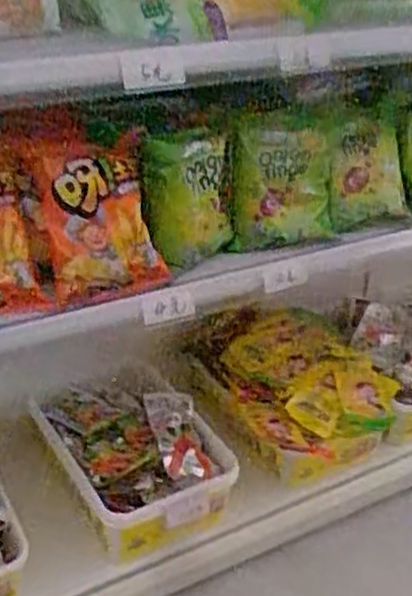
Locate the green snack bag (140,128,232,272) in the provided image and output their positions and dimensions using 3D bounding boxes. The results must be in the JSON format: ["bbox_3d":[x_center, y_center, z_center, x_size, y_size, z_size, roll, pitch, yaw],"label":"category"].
[{"bbox_3d":[-0.020,-0.128,0.966,0.121,0.170,0.050,-17,26,-26],"label":"green snack bag"}]

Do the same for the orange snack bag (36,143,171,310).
[{"bbox_3d":[-0.130,-0.091,0.897,0.136,0.183,0.039,-14,5,-9],"label":"orange snack bag"}]

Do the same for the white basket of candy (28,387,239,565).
[{"bbox_3d":[-0.102,0.249,1.185,0.233,0.080,0.280,-21,54,-28],"label":"white basket of candy"}]

